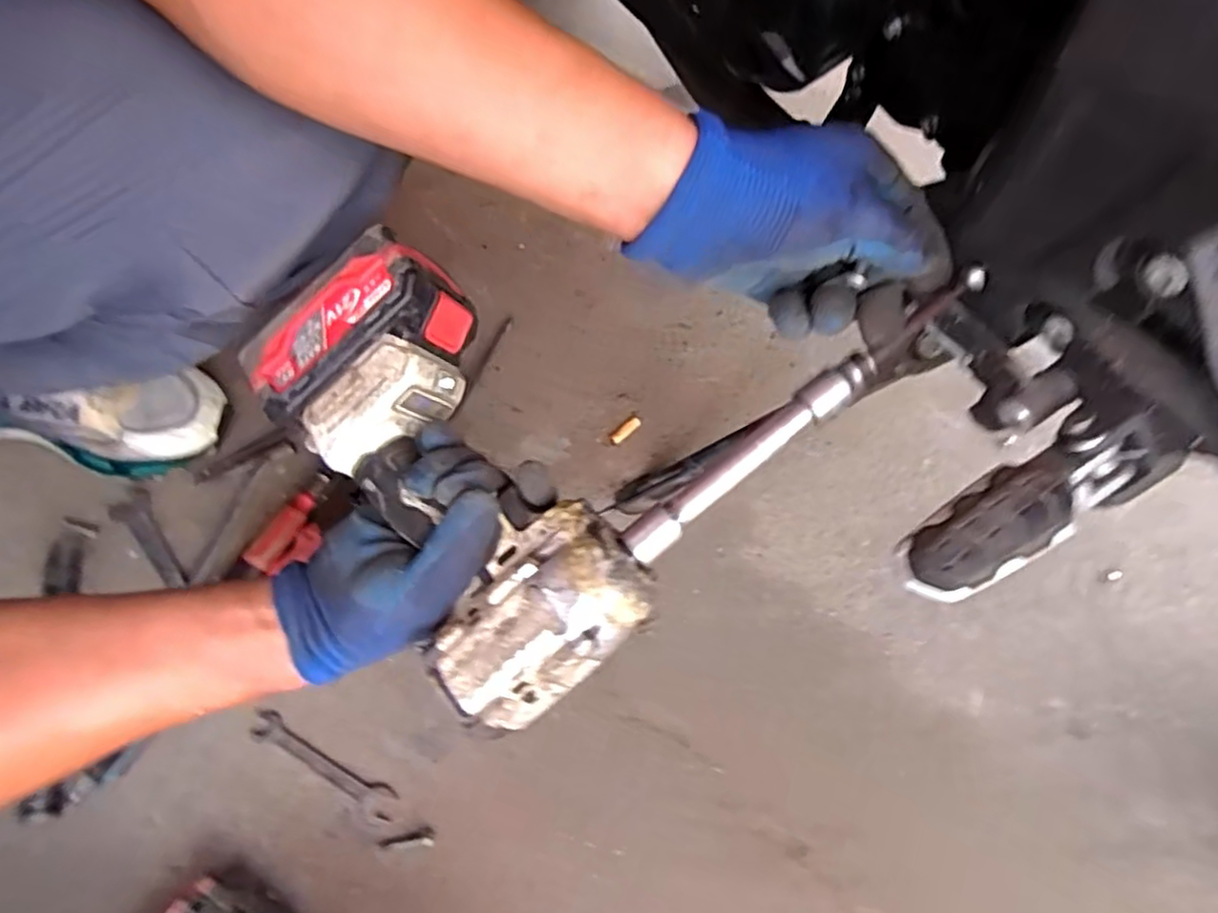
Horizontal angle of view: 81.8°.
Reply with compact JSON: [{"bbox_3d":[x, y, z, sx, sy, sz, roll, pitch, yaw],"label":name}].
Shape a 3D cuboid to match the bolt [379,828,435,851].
[{"bbox_3d":[-0.134,0.254,0.466,0.036,0.005,0.010,-4,62,-3],"label":"bolt"}]

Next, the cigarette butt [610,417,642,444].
[{"bbox_3d":[0.014,-0.022,0.607,0.011,0.006,0.032,42,68,19],"label":"cigarette butt"}]

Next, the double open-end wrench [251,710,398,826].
[{"bbox_3d":[-0.196,0.211,0.479,0.112,0.008,0.022,26,64,12],"label":"double open-end wrench"}]

